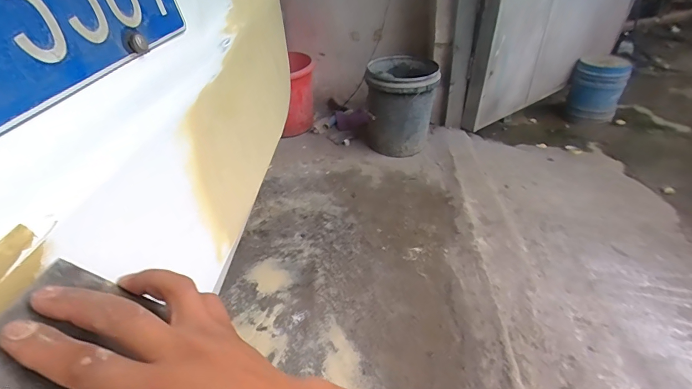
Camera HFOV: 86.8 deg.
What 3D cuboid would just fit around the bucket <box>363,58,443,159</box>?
[{"bbox_3d":[0.252,-0.398,1.667,0.302,0.352,0.339,5,36,12],"label":"bucket"}]

